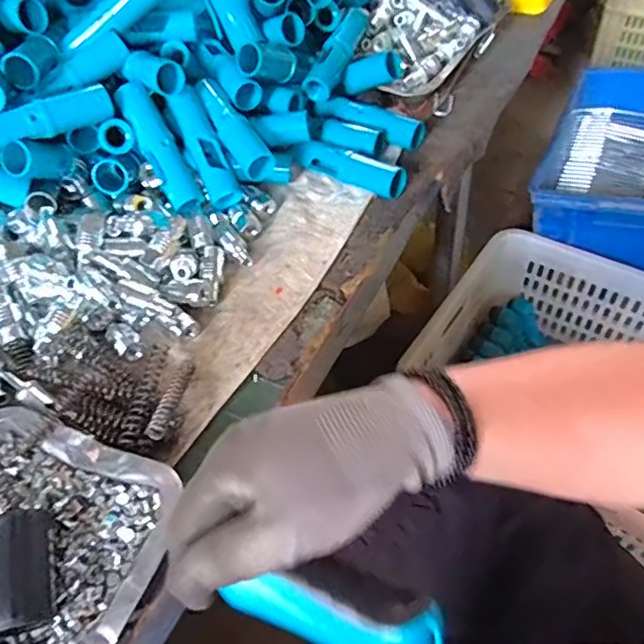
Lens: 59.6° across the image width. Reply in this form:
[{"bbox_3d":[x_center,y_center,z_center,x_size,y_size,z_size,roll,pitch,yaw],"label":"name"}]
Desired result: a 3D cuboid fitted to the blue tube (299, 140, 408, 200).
[{"bbox_3d":[0.031,-0.152,0.544,0.112,0.033,0.031,28,59,25],"label":"blue tube"}]

